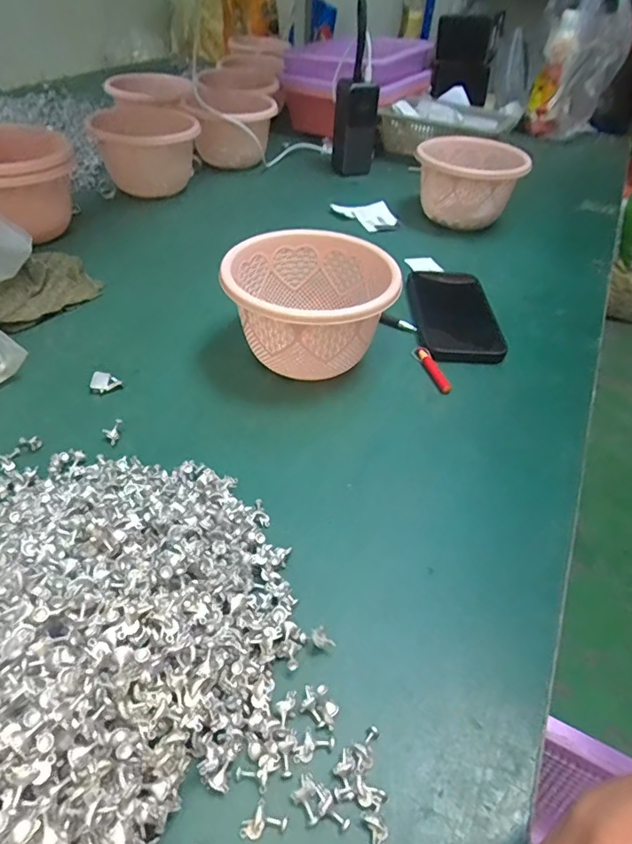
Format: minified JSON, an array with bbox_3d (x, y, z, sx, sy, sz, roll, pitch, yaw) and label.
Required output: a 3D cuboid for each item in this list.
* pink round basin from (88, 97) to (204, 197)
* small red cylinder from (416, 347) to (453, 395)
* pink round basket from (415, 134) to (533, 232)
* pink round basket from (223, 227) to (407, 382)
[{"bbox_3d":[-0.243,-0.390,0.732,0.139,0.101,0.161,-11,47,-17],"label":"pink round basin"},{"bbox_3d":[0.107,-0.049,0.474,0.010,0.011,0.062,-11,47,-17],"label":"small red cylinder"},{"bbox_3d":[0.201,-0.320,0.699,0.132,0.102,0.119,10,45,3],"label":"pink round basket"},{"bbox_3d":[-0.007,-0.098,0.451,0.140,0.088,0.133,3,45,-3],"label":"pink round basket"}]

